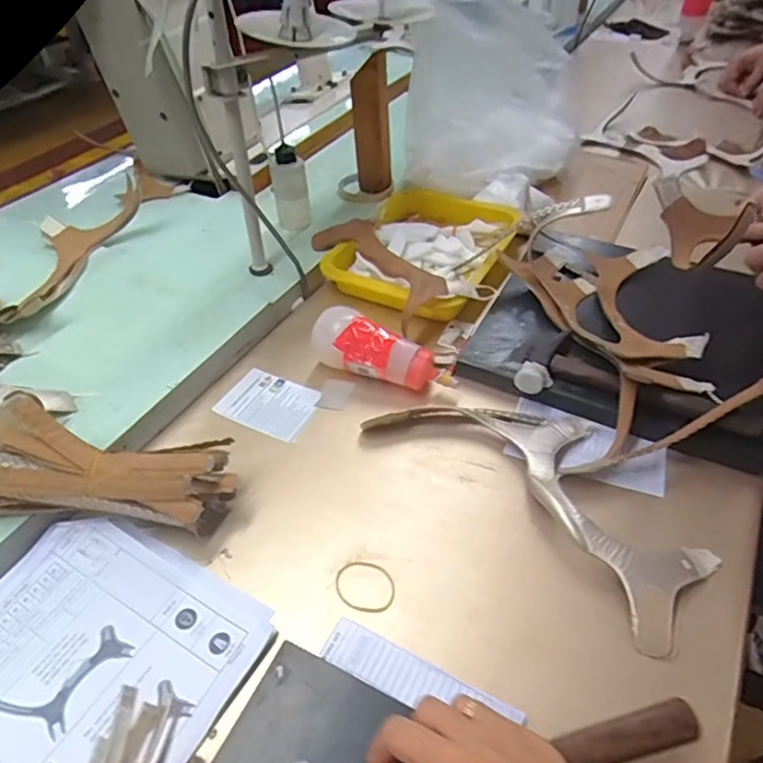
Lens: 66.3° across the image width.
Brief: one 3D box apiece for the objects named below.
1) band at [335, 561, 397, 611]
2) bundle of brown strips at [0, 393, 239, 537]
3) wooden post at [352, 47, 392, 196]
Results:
[{"bbox_3d":[-0.013,0.164,0.467,0.050,0.004,0.040,16,46,14],"label":"band"},{"bbox_3d":[-0.228,0.077,0.483,0.205,0.092,0.070,1,45,0],"label":"bundle of brown strips"},{"bbox_3d":[-0.013,-0.359,0.814,0.054,0.180,0.030,1,45,-1],"label":"wooden post"}]

